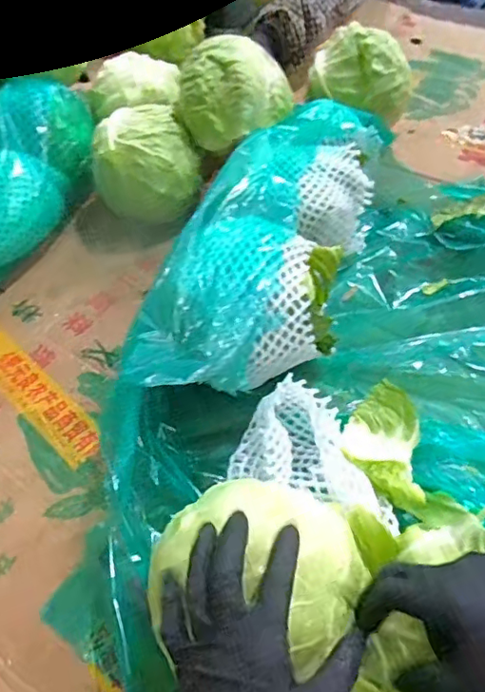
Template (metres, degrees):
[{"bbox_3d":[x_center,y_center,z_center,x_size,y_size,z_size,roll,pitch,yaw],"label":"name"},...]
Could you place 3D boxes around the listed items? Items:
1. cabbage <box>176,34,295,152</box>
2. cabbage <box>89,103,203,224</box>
[{"bbox_3d":[-0.009,-0.321,0.700,0.125,0.098,0.108,-34,57,-21],"label":"cabbage"},{"bbox_3d":[-0.122,-0.224,0.719,0.127,0.122,0.119,-2,52,2],"label":"cabbage"}]

